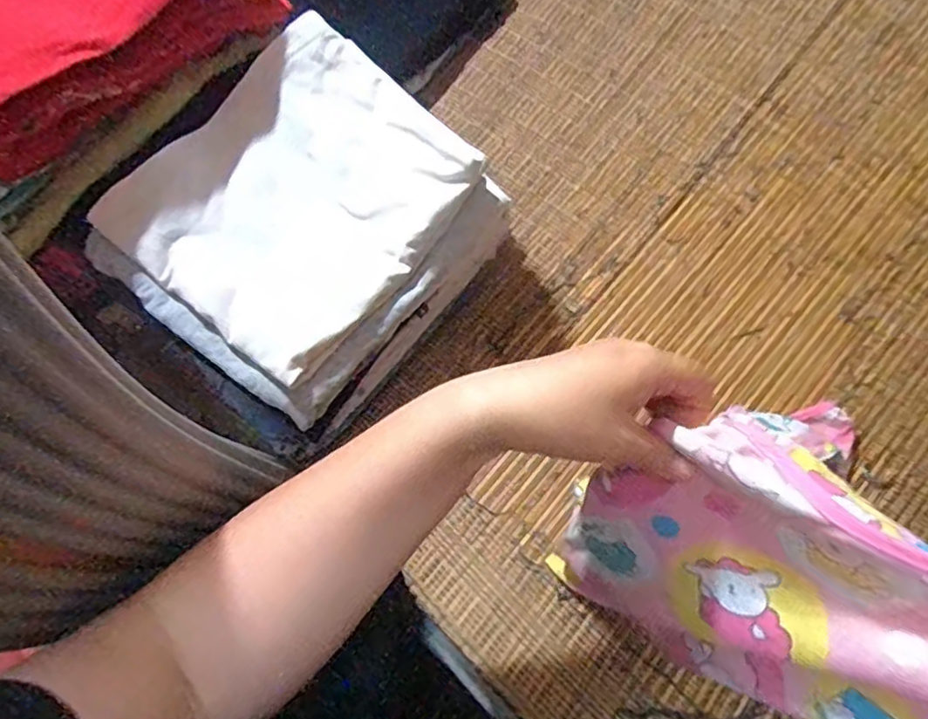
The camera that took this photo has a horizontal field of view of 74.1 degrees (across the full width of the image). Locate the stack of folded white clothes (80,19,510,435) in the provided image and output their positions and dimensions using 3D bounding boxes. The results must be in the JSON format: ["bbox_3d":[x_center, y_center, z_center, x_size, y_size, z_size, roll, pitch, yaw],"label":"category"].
[{"bbox_3d":[-0.111,-0.099,0.427,0.191,0.067,0.226,37,75,13],"label":"stack of folded white clothes"}]

